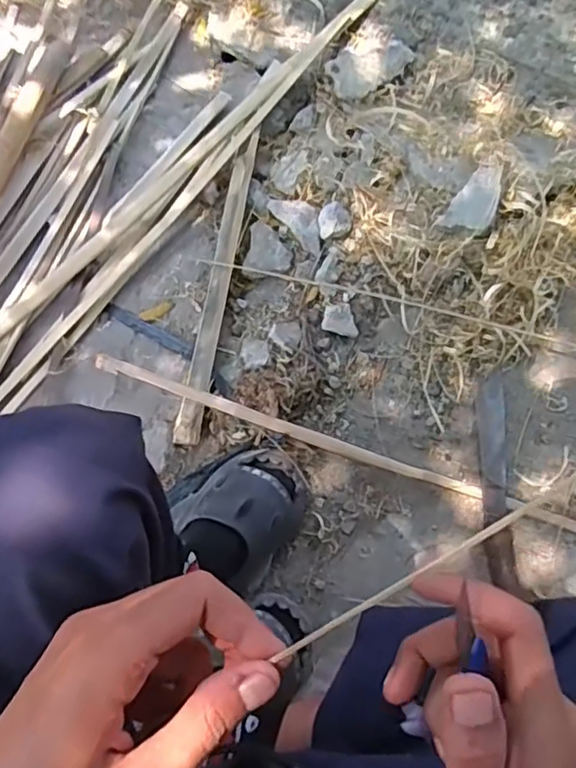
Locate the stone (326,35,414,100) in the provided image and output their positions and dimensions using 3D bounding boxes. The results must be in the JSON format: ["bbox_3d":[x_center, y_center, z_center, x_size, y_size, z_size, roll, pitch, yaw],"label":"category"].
[{"bbox_3d":[0.133,-0.553,1.047,0.111,0.051,0.147,40,76,12],"label":"stone"}]

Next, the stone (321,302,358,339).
[{"bbox_3d":[0.084,-0.102,0.934,0.058,0.013,0.046,16,71,7],"label":"stone"}]

